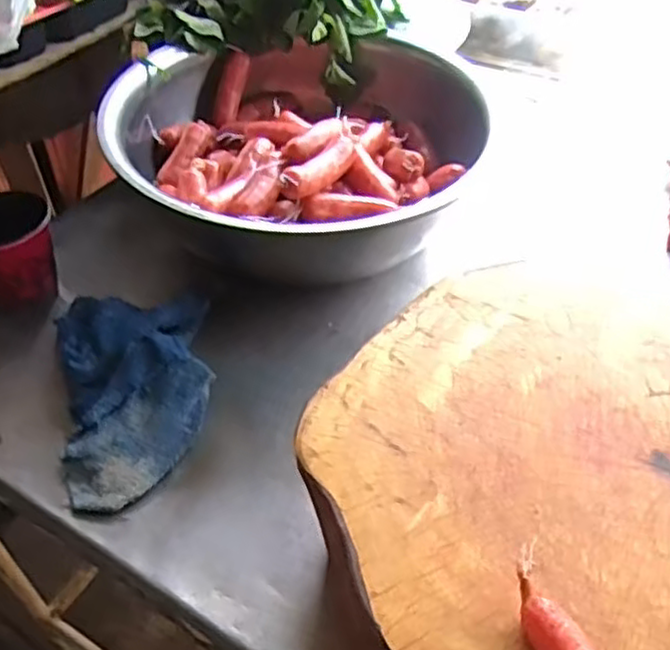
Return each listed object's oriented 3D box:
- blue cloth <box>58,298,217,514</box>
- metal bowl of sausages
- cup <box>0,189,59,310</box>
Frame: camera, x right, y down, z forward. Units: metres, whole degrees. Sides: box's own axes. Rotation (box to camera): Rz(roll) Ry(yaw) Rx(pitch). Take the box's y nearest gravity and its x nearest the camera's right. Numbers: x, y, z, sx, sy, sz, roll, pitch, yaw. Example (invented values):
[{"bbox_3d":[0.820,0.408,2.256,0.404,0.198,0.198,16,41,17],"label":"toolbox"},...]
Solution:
[{"bbox_3d":[-0.159,0.052,0.574,0.124,0.043,0.182,-11,47,-8],"label":"blue cloth"},{"bbox_3d":[-0.048,-0.171,0.713,0.330,0.118,0.305,-1,46,1],"label":"metal bowl of sausages"},{"bbox_3d":[-0.289,-0.063,0.650,0.078,0.092,0.072,-1,46,1],"label":"cup"}]

